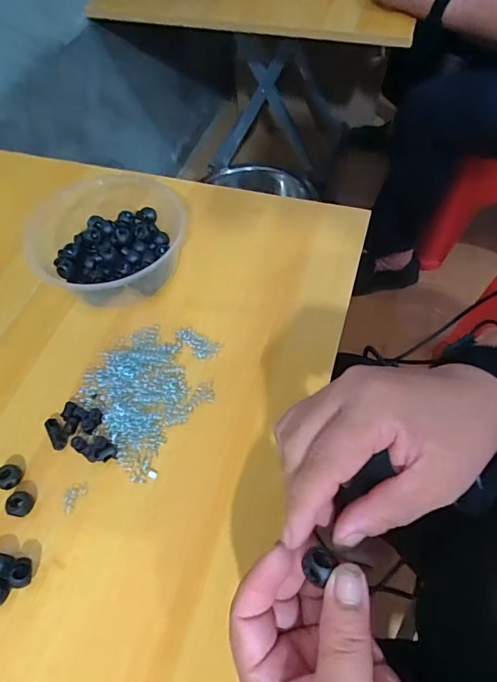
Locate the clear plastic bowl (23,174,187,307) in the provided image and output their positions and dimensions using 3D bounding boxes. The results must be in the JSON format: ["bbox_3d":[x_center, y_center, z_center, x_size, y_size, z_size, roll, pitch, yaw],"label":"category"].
[{"bbox_3d":[-0.133,-0.099,0.435,0.145,0.052,0.149,-1,54,2],"label":"clear plastic bowl"}]

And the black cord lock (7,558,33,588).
[{"bbox_3d":[-0.149,0.152,0.295,0.014,0.016,0.017,3,55,5],"label":"black cord lock"}]

